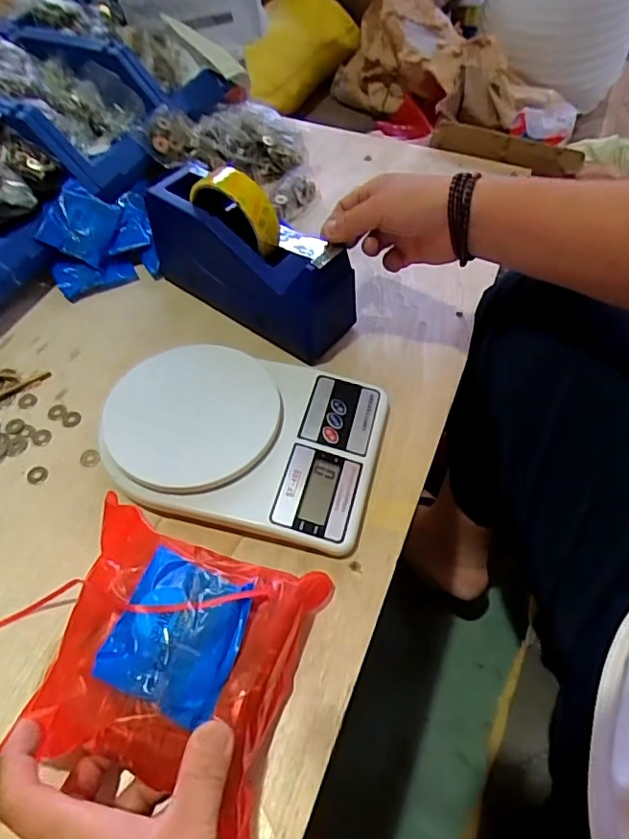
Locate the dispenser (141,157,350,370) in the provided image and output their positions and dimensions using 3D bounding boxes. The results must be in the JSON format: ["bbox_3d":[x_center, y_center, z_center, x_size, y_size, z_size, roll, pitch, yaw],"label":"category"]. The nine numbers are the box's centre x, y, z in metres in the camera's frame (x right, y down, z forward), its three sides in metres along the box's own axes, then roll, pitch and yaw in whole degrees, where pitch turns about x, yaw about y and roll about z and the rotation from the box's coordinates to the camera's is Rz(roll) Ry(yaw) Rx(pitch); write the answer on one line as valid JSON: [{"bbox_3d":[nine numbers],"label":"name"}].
[{"bbox_3d":[-0.060,-0.153,0.499,0.190,0.127,0.061,32,60,21],"label":"dispenser"}]

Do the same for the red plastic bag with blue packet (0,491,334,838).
[{"bbox_3d":[-0.082,0.131,0.325,0.140,0.068,0.136,16,55,11],"label":"red plastic bag with blue packet"}]

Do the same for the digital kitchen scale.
[{"bbox_3d":[-0.057,0.013,0.439,0.209,0.039,0.146,11,54,8],"label":"digital kitchen scale"}]

